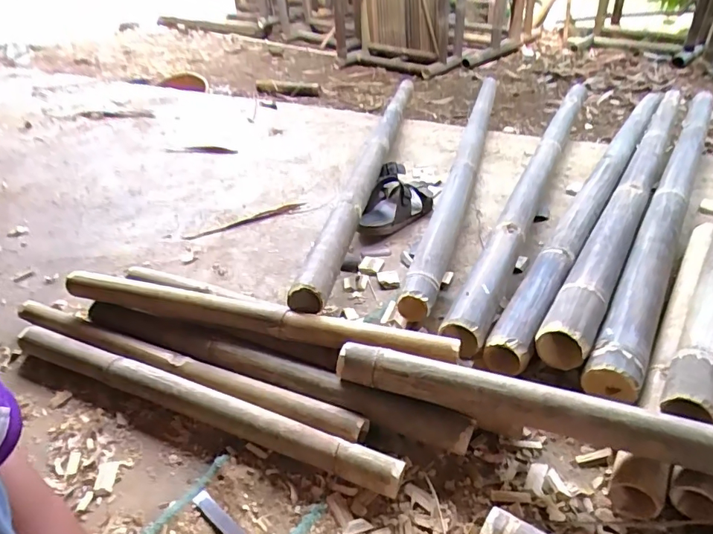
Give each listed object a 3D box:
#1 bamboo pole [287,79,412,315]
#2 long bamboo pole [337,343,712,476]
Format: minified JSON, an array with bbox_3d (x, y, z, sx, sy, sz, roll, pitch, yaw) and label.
[{"bbox_3d":[0.048,-0.292,1.216,0.058,0.069,1.283,5,37,12],"label":"bamboo pole"},{"bbox_3d":[0.281,0.172,0.529,0.651,0.063,0.051,11,39,20],"label":"long bamboo pole"}]

